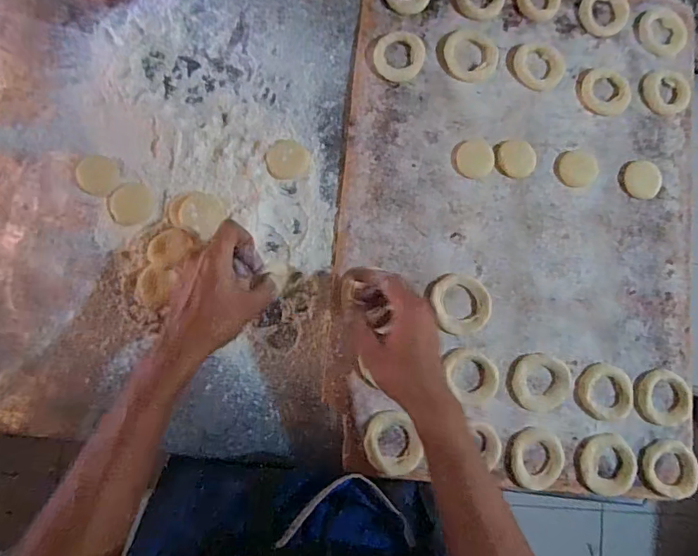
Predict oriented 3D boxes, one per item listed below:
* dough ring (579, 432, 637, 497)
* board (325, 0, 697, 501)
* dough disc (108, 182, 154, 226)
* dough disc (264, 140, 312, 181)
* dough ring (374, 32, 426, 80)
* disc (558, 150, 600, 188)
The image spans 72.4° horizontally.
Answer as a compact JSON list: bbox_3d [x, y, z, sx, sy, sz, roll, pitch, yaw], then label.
[{"bbox_3d":[0.281,0.201,0.516,0.057,0.013,0.063,31,81,-1],"label":"dough ring"},{"bbox_3d":[0.202,-0.076,0.549,0.411,0.018,0.596,7,82,-4],"label":"board"},{"bbox_3d":[-0.233,-0.079,0.508,0.045,0.004,0.046,1,83,-5],"label":"dough disc"},{"bbox_3d":[-0.070,-0.134,0.541,0.047,0.011,0.049,1,83,-5],"label":"dough disc"},{"bbox_3d":[0.058,-0.257,0.552,0.055,0.010,0.057,1,83,-5],"label":"dough ring"},{"bbox_3d":[0.271,-0.129,0.561,0.046,0.004,0.042,1,83,-5],"label":"disc"}]

